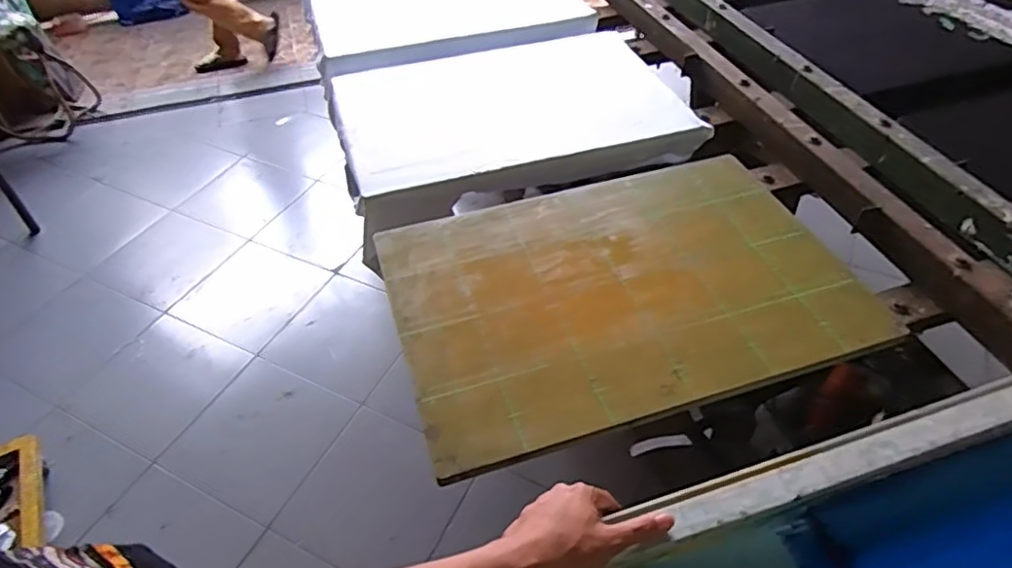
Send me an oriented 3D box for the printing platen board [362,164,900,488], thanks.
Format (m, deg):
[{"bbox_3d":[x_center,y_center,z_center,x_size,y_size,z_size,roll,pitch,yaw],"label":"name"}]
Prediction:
[{"bbox_3d":[0.152,-0.004,0.815,0.584,0.019,0.399,-14,46,-13],"label":"printing platen board"}]

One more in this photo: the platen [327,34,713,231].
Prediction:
[{"bbox_3d":[-0.004,-0.333,1.166,0.623,0.092,0.450,-17,45,-9],"label":"platen"}]

